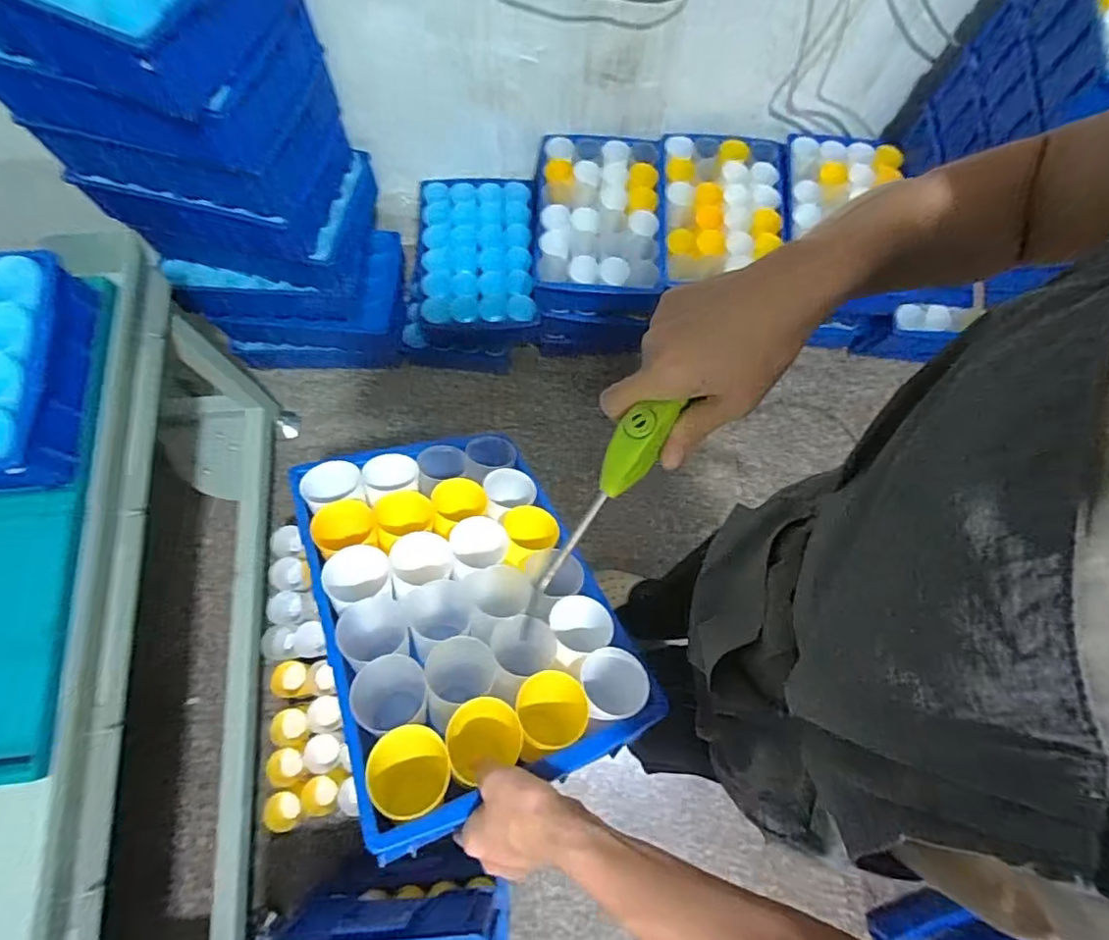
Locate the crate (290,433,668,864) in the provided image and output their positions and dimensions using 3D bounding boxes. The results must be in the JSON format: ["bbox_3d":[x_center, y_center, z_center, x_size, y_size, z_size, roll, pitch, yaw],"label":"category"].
[{"bbox_3d":[-0.104,0.145,0.598,0.265,0.109,0.396,-12,49,-26],"label":"crate"}]

